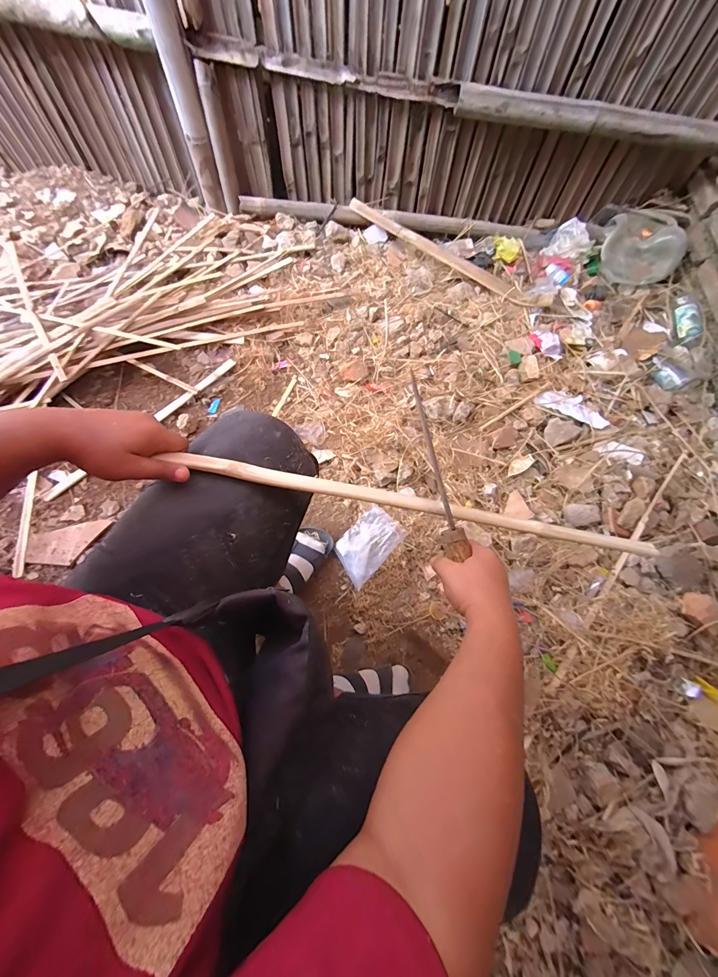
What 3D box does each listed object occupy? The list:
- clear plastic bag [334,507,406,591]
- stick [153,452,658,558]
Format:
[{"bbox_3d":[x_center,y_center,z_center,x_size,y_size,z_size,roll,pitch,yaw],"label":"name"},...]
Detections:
[{"bbox_3d":[0.020,0.126,0.790,0.105,0.015,0.161,42,85,19],"label":"clear plastic bag"},{"bbox_3d":[0.108,0.029,0.468,0.661,0.018,0.028,11,68,-10],"label":"stick"}]

